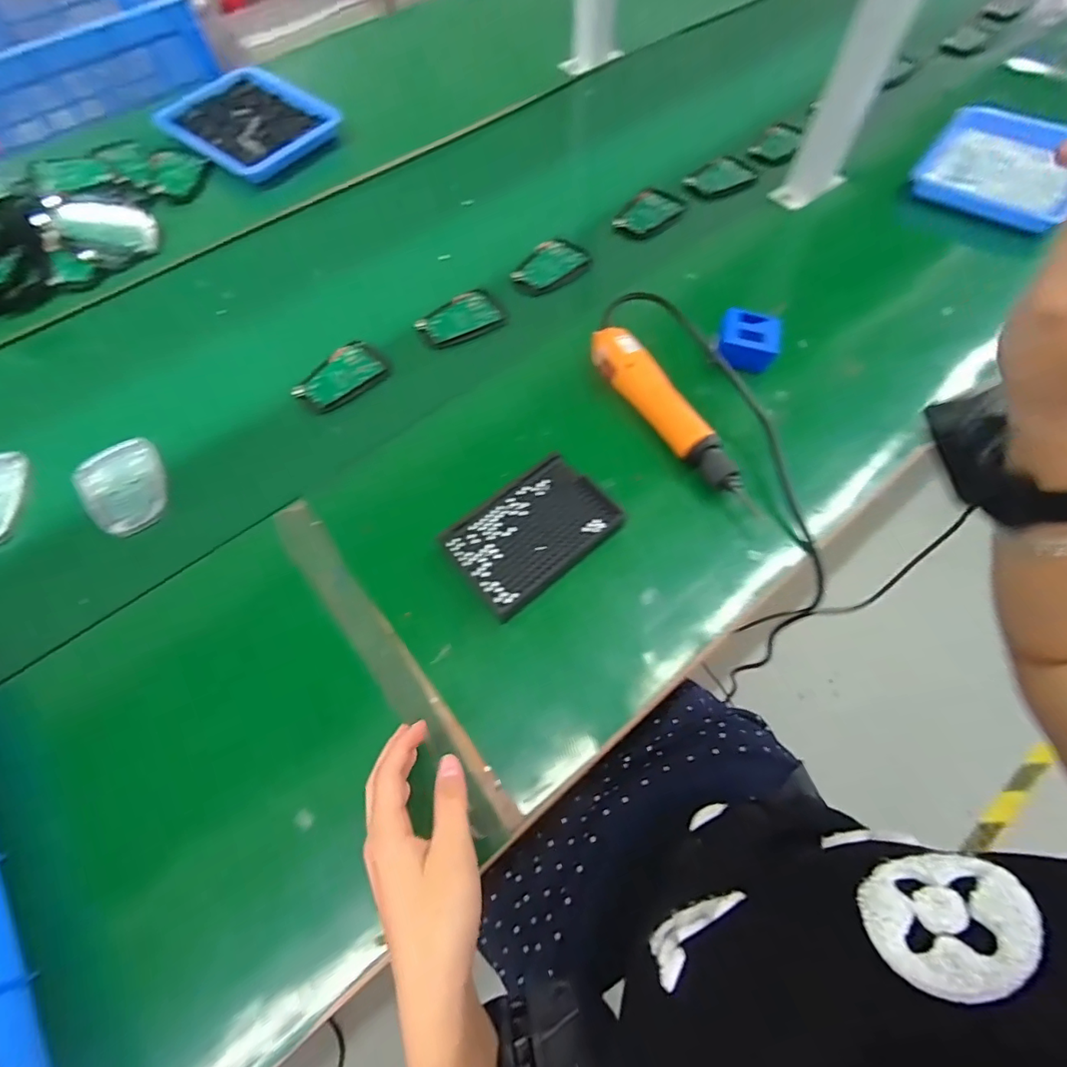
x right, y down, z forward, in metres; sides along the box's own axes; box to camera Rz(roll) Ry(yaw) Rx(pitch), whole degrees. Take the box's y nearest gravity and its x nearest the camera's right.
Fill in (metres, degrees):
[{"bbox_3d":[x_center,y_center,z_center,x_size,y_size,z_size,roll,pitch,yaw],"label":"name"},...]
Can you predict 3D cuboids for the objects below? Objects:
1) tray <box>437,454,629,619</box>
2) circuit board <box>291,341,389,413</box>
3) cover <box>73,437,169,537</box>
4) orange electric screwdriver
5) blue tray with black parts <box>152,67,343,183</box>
[{"bbox_3d":[-0.001,-0.003,0.428,0.133,0.014,0.095,-36,69,-15],"label":"tray"},{"bbox_3d":[-0.211,-0.172,0.543,0.095,0.018,0.058,-36,70,-15],"label":"circuit board"},{"bbox_3d":[-0.392,-0.046,0.477,0.070,0.019,0.105,-35,69,-15],"label":"cover"},{"bbox_3d":[0.123,-0.113,0.475,0.039,0.043,0.232,-28,68,-12],"label":"orange electric screwdriver"},{"bbox_3d":[-0.416,-0.600,0.725,0.235,0.023,0.183,35,70,15],"label":"blue tray with black parts"}]

